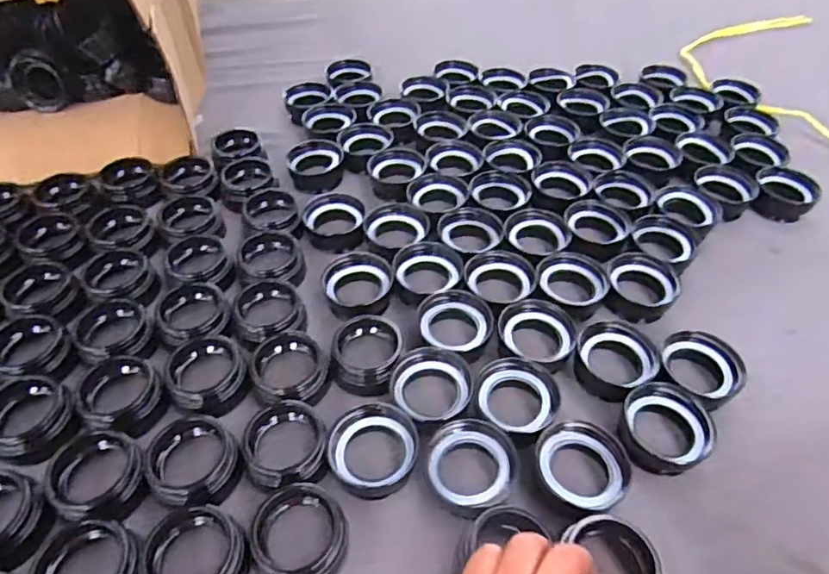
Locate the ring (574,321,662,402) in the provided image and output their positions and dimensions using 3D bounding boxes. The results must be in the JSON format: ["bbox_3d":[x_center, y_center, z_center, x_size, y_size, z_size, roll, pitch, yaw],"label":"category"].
[{"bbox_3d":[0.177,0.062,0.488,0.059,0.038,0.059,0,48,0],"label":"ring"}]

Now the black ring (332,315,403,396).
[{"bbox_3d":[-0.042,0.056,0.488,0.057,0.031,0.057,0,48,0],"label":"black ring"}]

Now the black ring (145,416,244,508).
[{"bbox_3d":[-0.166,0.133,0.419,0.063,0.036,0.059,0,48,0],"label":"black ring"}]

